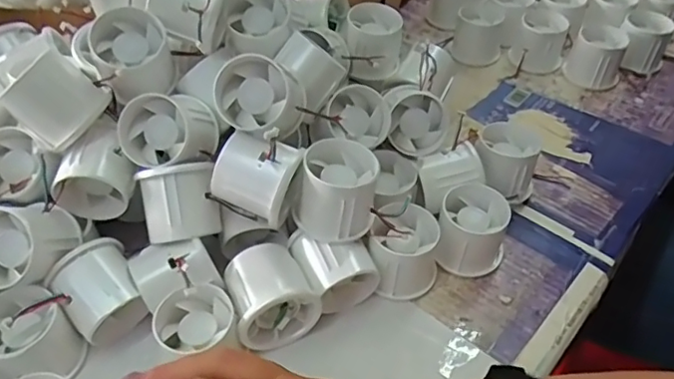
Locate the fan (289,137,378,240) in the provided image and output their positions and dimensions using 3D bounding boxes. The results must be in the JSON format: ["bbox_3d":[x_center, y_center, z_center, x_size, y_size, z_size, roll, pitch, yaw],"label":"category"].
[{"bbox_3d":[-0.001,0.004,0.398,0.056,0.060,0.058,8,46,6],"label":"fan"}]

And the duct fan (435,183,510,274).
[{"bbox_3d":[0.105,0.032,0.441,0.051,0.051,0.049,15,48,13],"label":"duct fan"}]

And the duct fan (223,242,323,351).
[{"bbox_3d":[-0.046,0.073,0.395,0.055,0.043,0.054,-15,48,-15],"label":"duct fan"}]

